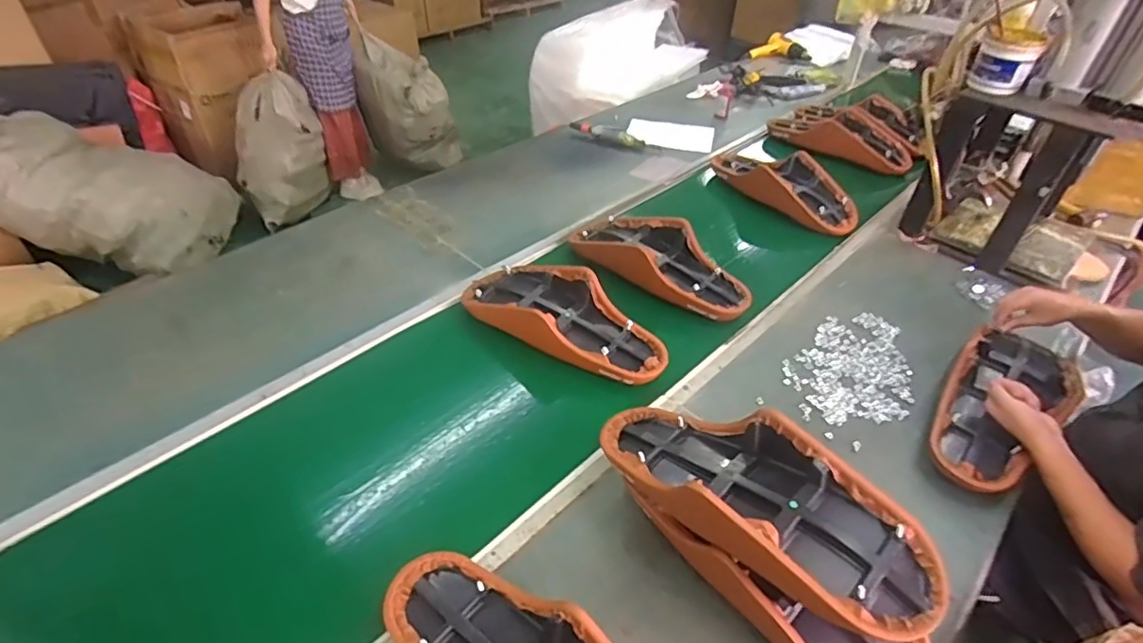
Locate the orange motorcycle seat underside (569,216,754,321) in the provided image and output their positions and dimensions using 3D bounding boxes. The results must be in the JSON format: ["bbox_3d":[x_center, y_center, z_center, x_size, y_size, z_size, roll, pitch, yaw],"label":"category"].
[{"bbox_3d":[0.209,-0.153,1.374,0.472,0.102,0.183,31,48,30],"label":"orange motorcycle seat underside"}]

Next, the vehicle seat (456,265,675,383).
[{"bbox_3d":[-0.022,-0.018,1.217,0.483,0.093,0.176,25,46,25],"label":"vehicle seat"}]

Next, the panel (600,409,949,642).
[{"bbox_3d":[0.230,0.213,0.767,0.179,0.106,0.477,-32,37,-33],"label":"panel"}]

